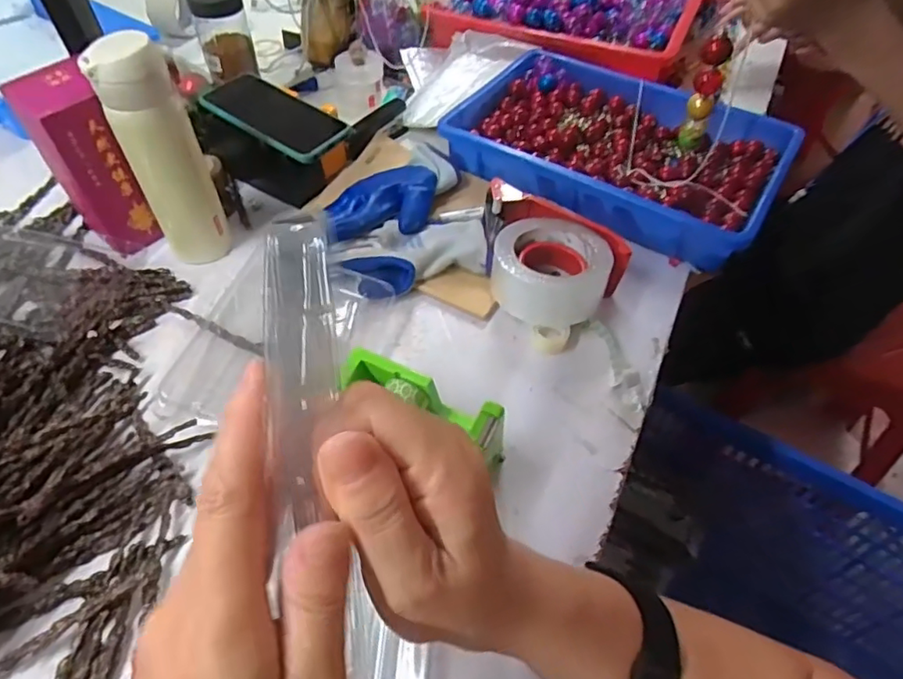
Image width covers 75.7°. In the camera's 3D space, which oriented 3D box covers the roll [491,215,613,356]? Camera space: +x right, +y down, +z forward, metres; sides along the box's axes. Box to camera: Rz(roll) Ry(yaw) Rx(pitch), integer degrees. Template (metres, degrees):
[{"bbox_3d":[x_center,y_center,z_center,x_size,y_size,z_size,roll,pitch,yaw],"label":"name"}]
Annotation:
[{"bbox_3d":[0.096,-0.065,0.567,0.107,0.053,0.102,1,51,-1],"label":"roll"}]

